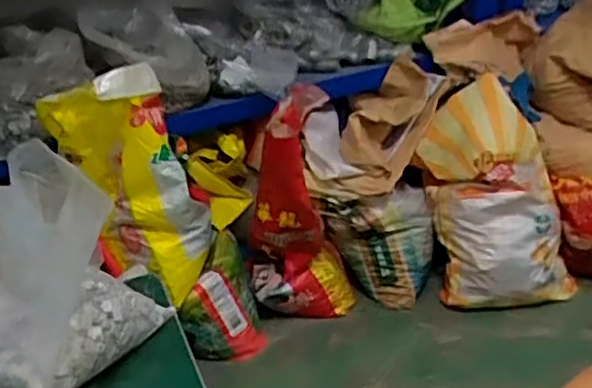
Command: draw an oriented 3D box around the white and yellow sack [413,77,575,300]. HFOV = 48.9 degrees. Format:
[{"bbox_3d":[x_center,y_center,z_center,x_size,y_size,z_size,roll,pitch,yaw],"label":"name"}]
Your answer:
[{"bbox_3d":[0.560,0.028,1.782,0.349,0.505,0.233,-11,27,-9],"label":"white and yellow sack"}]

